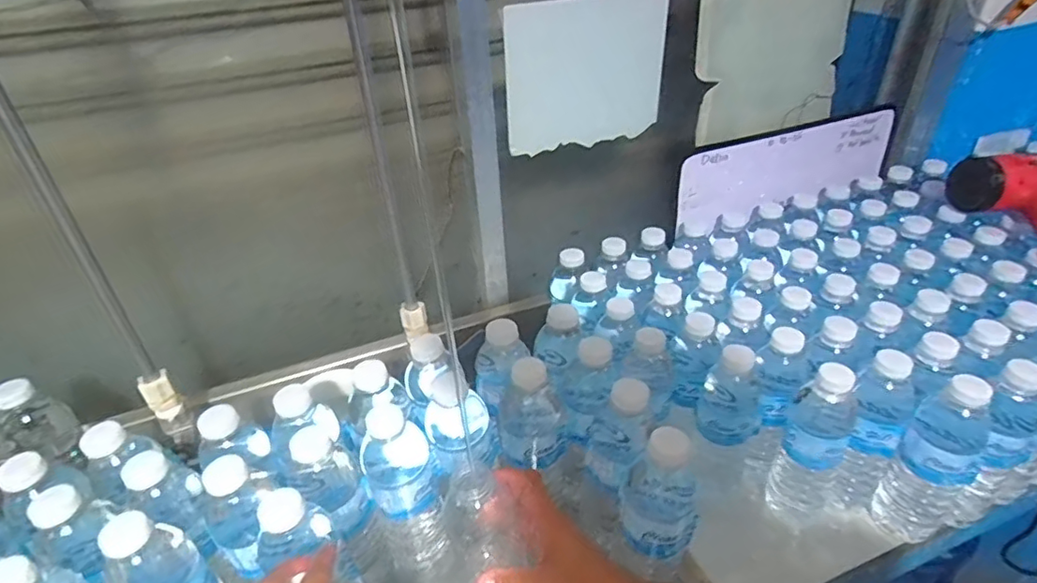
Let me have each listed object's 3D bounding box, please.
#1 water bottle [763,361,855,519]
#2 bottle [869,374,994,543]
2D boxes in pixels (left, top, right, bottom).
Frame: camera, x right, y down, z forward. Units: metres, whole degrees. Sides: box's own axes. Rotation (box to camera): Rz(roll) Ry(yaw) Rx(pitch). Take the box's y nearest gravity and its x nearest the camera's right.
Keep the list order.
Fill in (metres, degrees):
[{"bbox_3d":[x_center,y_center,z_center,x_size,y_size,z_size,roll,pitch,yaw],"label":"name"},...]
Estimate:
[{"bbox_3d":[0.311,0.152,0.602,0.060,0.200,0.068,19,41,30],"label":"water bottle"},{"bbox_3d":[0.426,0.165,0.581,0.070,0.201,0.074,28,45,37],"label":"bottle"}]

